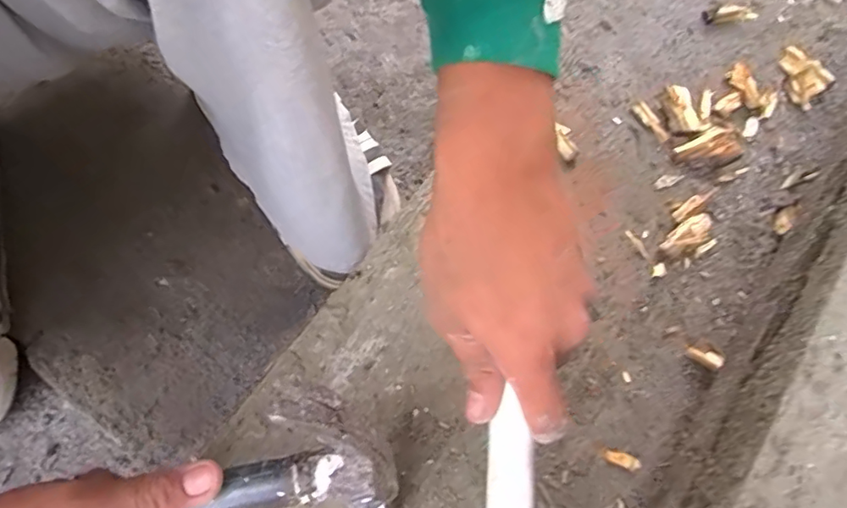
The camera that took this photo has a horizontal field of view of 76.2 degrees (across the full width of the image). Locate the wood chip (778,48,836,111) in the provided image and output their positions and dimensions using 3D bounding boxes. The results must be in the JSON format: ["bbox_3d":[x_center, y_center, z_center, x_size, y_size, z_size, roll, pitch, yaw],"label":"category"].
[{"bbox_3d":[0.327,-0.155,0.469,0.035,0.016,0.057,-25,71,-10],"label":"wood chip"}]

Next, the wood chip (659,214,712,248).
[{"bbox_3d":[0.203,-0.015,0.414,0.044,0.009,0.018,-30,72,-11],"label":"wood chip"}]

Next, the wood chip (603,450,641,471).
[{"bbox_3d":[0.131,0.136,0.356,0.023,0.004,0.009,19,68,7],"label":"wood chip"}]

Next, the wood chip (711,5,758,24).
[{"bbox_3d":[0.285,-0.220,0.495,0.037,0.010,0.012,0,67,-1],"label":"wood chip"}]

